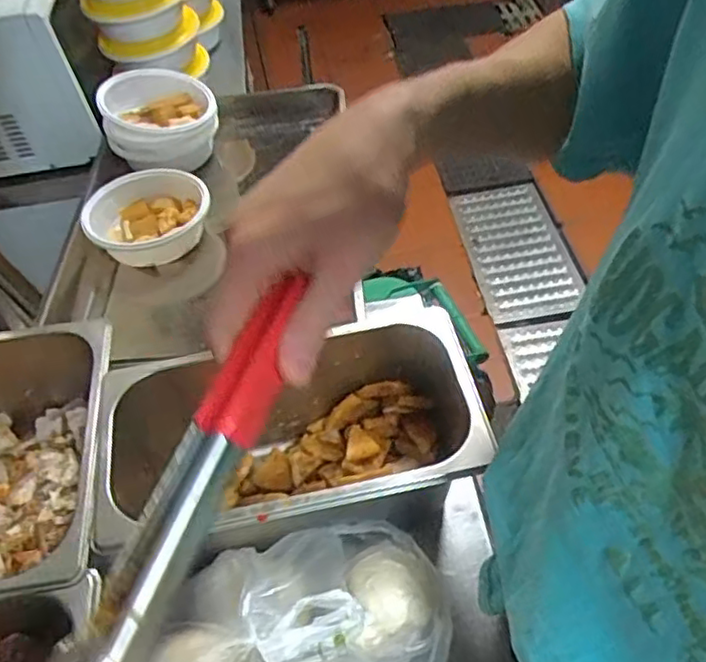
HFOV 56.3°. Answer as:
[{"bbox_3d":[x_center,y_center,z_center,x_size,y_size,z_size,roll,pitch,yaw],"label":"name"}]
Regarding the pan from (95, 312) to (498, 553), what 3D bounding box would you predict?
[{"bbox_3d":[-0.050,0.107,0.608,0.322,0.132,0.154,-10,51,-4],"label":"pan"}]

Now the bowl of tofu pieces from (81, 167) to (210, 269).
[{"bbox_3d":[-0.277,-0.156,0.902,0.159,0.083,0.151,-2,51,3],"label":"bowl of tofu pieces"}]

